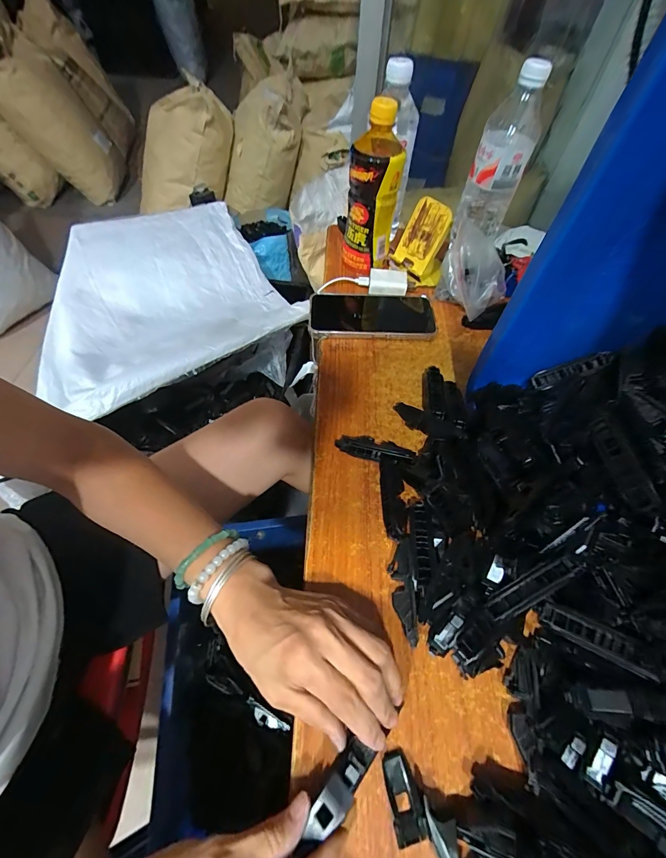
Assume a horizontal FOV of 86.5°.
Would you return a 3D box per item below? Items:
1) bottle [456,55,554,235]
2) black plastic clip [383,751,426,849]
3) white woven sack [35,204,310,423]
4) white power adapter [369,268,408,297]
[{"bbox_3d":[0.227,-0.362,0.483,0.070,0.188,0.078,17,57,8],"label":"bottle"},{"bbox_3d":[0.044,0.233,0.225,0.018,0.007,0.043,-9,57,-9],"label":"black plastic clip"},{"bbox_3d":[-0.336,-0.294,0.777,0.444,0.153,0.485,-16,58,-14],"label":"white woven sack"},{"bbox_3d":[0.078,-0.211,0.503,0.053,0.019,0.041,2,56,3],"label":"white power adapter"}]

